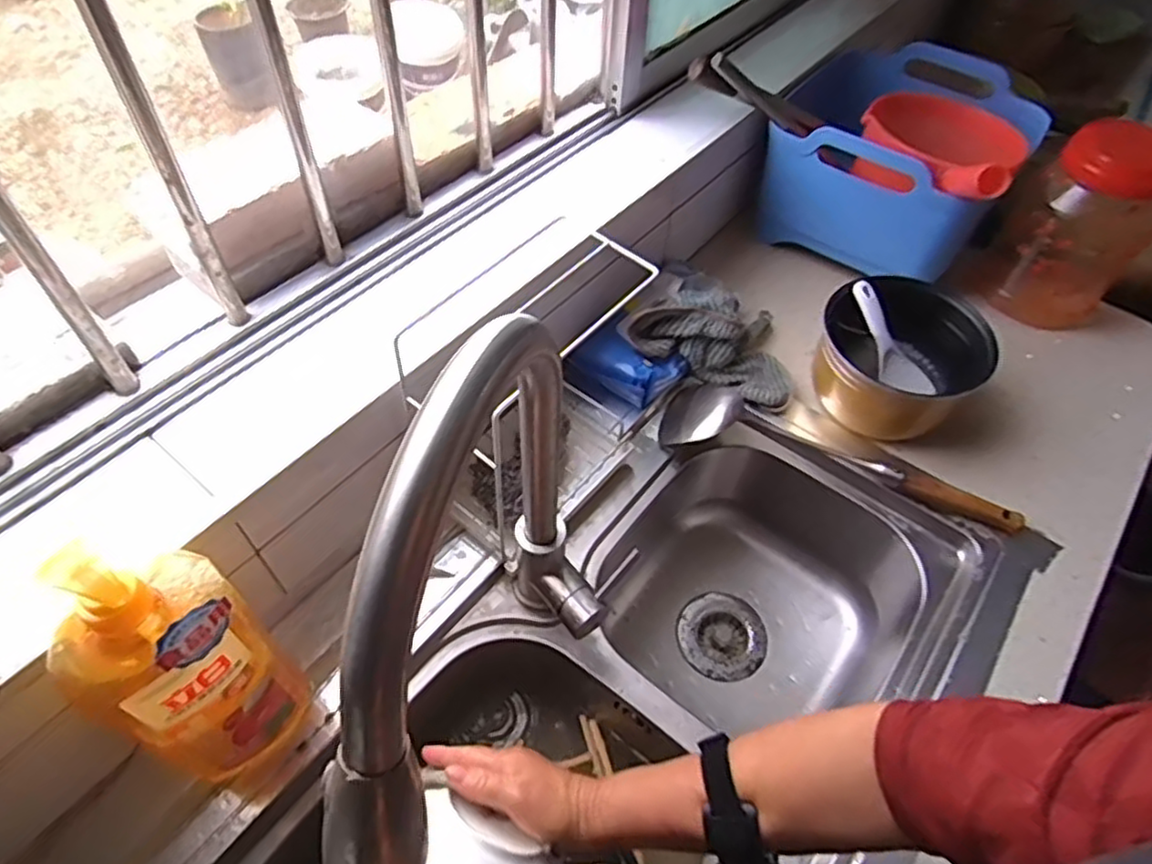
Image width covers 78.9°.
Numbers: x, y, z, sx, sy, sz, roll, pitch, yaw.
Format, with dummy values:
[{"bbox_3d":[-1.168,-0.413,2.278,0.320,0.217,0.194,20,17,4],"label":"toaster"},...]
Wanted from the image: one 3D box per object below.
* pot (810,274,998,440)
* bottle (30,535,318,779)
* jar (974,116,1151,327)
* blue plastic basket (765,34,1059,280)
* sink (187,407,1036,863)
[{"bbox_3d":[0.356,-0.076,0.790,0.171,0.099,0.184,1,54,-2],"label":"pot"},{"bbox_3d":[-0.286,0.155,0.496,0.101,0.277,0.107,32,58,19],"label":"bottle"},{"bbox_3d":[0.618,-0.257,0.872,0.158,0.231,0.131,35,59,21],"label":"jar"},{"bbox_3d":[0.422,-0.382,0.969,0.315,0.169,0.347,33,59,20],"label":"blue plastic basket"},{"bbox_3d":[0.050,0.321,0.684,0.447,0.207,0.774,33,59,20],"label":"sink"}]

